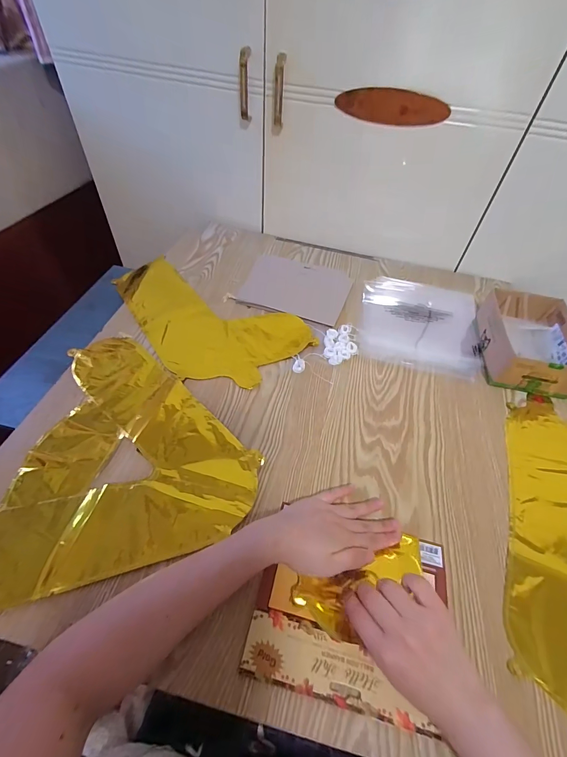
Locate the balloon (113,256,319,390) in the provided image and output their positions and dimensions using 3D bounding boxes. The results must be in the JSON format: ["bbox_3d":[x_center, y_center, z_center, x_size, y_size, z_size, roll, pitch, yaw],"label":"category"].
[{"bbox_3d":[-0.164,-0.112,0.608,0.397,0.007,0.214,29,55,19],"label":"balloon"}]

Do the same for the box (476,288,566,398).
[{"bbox_3d":[0.412,-0.062,0.570,0.128,0.067,0.182,13,51,7],"label":"box"}]

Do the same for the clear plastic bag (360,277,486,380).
[{"bbox_3d":[0.257,-0.113,0.641,0.210,0.009,0.244,13,51,7],"label":"clear plastic bag"}]

